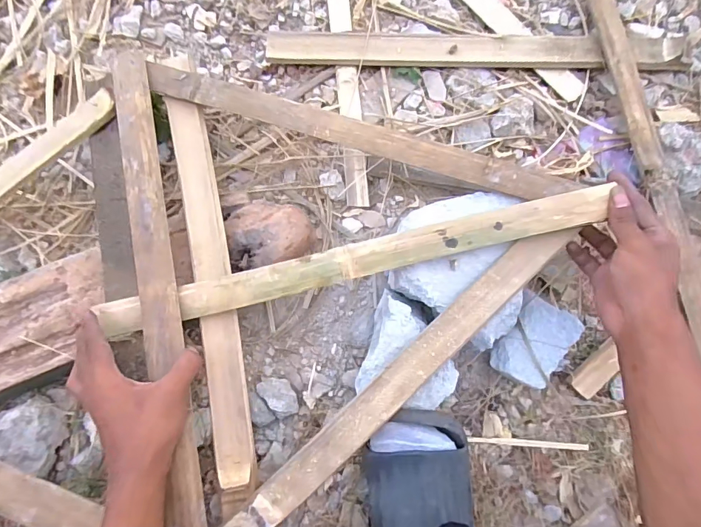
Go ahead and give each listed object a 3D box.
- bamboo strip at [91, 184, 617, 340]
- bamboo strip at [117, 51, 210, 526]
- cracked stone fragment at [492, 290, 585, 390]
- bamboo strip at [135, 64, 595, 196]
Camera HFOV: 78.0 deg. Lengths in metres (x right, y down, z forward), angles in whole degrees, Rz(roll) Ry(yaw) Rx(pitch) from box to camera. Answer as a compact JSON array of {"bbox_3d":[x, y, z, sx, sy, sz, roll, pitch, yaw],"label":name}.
[{"bbox_3d":[0.003,0.000,0.409,0.479,0.013,0.031,-13,81,1],"label":"bamboo strip"},{"bbox_3d":[-0.179,0.029,0.409,0.033,0.023,0.506,-13,78,-1],"label":"bamboo strip"},{"bbox_3d":[0.197,0.085,0.474,0.071,0.041,0.096,36,84,6],"label":"cracked stone fragment"},{"bbox_3d":[0.001,-0.136,0.443,0.447,0.008,0.038,17,73,6],"label":"bamboo strip"}]

